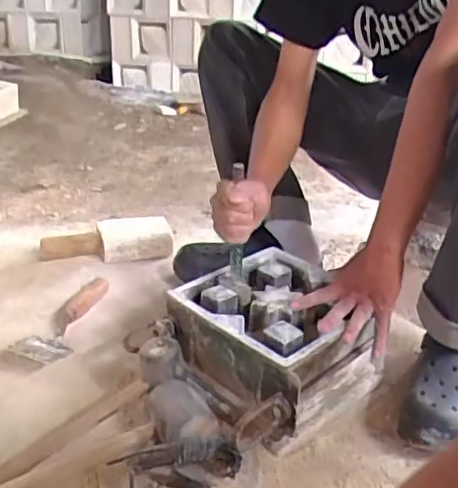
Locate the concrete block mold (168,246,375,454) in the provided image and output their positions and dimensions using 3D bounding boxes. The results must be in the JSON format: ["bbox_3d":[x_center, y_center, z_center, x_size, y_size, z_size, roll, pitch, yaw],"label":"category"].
[{"bbox_3d":[0.057,0.141,0.889,0.234,0.144,0.246,26,34,37],"label":"concrete block mold"}]

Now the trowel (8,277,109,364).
[{"bbox_3d":[-0.260,0.119,0.984,0.068,0.046,0.259,6,26,4],"label":"trowel"}]

